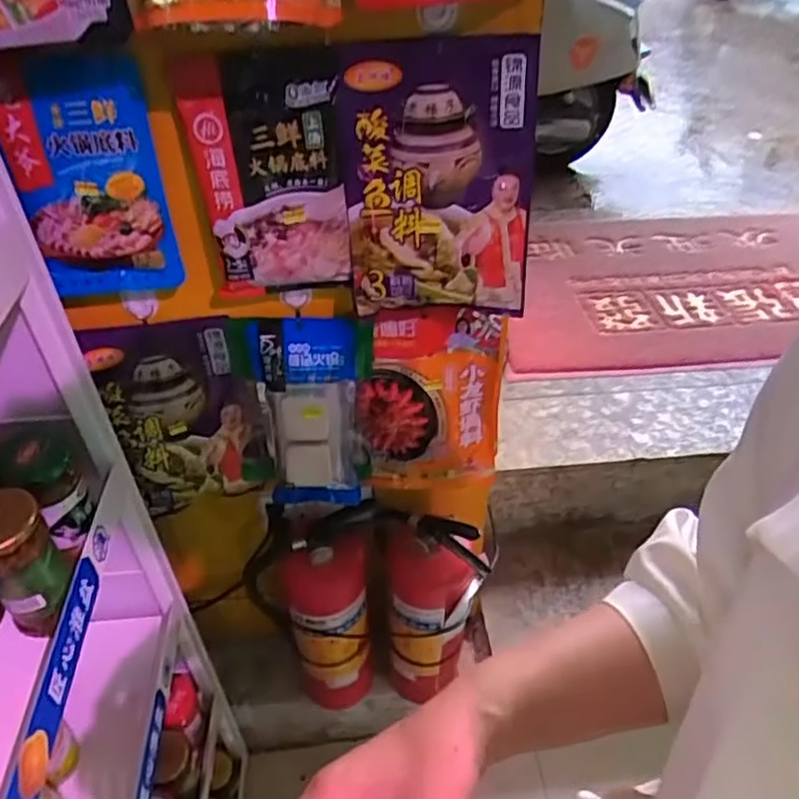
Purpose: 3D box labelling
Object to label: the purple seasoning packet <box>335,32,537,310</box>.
[{"bbox_3d":[0.039,-0.209,0.656,0.183,0.256,0.028,-2,28,1],"label":"purple seasoning packet"}]

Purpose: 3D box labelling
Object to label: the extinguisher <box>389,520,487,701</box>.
[{"bbox_3d":[0.047,0.308,1.004,0.126,0.414,0.103,-3,41,-2],"label":"extinguisher"}]

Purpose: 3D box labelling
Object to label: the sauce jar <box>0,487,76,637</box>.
[{"bbox_3d":[-0.320,0.136,0.560,0.059,0.124,0.065,-24,46,-25],"label":"sauce jar"}]

